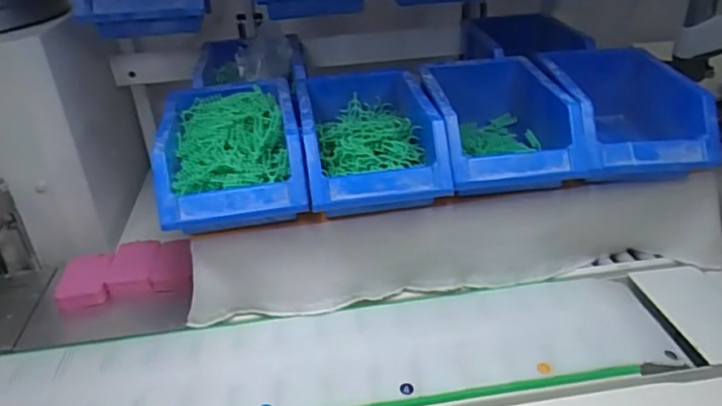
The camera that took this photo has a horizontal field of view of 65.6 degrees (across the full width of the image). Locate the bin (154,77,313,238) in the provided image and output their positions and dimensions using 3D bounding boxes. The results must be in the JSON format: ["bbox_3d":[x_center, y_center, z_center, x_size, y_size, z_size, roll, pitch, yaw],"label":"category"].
[{"bbox_3d":[-0.119,-0.052,0.530,0.122,0.073,0.182,-7,31,-6],"label":"bin"}]

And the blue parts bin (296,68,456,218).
[{"bbox_3d":[0.004,-0.067,0.545,0.123,0.065,0.190,-7,31,-7],"label":"blue parts bin"}]

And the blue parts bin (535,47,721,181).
[{"bbox_3d":[0.254,-0.083,0.555,0.120,0.081,0.166,-5,31,-3],"label":"blue parts bin"}]

